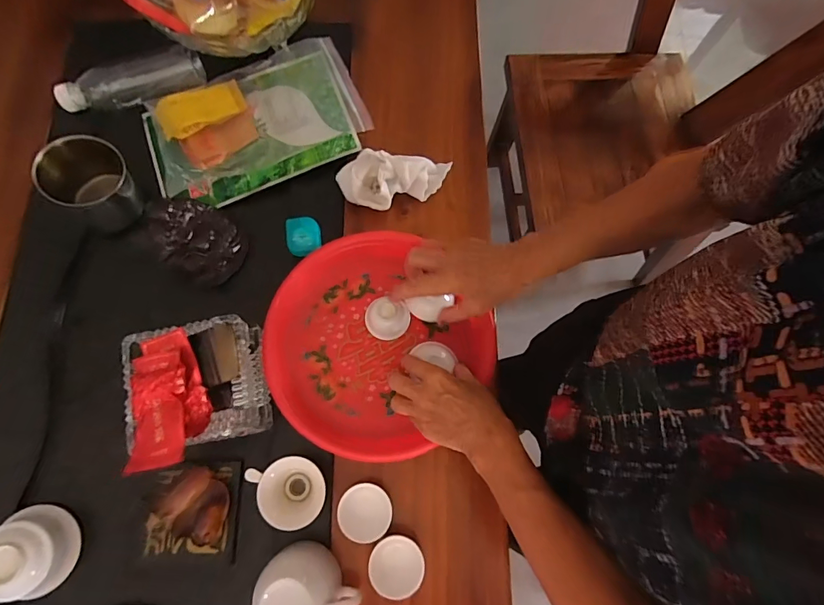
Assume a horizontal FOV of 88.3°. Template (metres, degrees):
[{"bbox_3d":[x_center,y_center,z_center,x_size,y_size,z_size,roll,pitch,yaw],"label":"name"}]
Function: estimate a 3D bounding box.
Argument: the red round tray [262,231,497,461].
[{"bbox_3d":[-0.047,0.046,0.492,0.236,0.032,0.240,1,75,-2],"label":"red round tray"}]

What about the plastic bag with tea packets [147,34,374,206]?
[{"bbox_3d":[-0.208,-0.239,0.559,0.267,0.043,0.178,-23,77,-8],"label":"plastic bag with tea packets"}]

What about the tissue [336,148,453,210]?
[{"bbox_3d":[-0.020,-0.162,0.528,0.138,0.054,0.071,-19,76,-7],"label":"tissue"}]

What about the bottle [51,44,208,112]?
[{"bbox_3d":[-0.371,-0.295,0.566,0.186,0.045,0.048,-12,76,-5],"label":"bottle"}]

